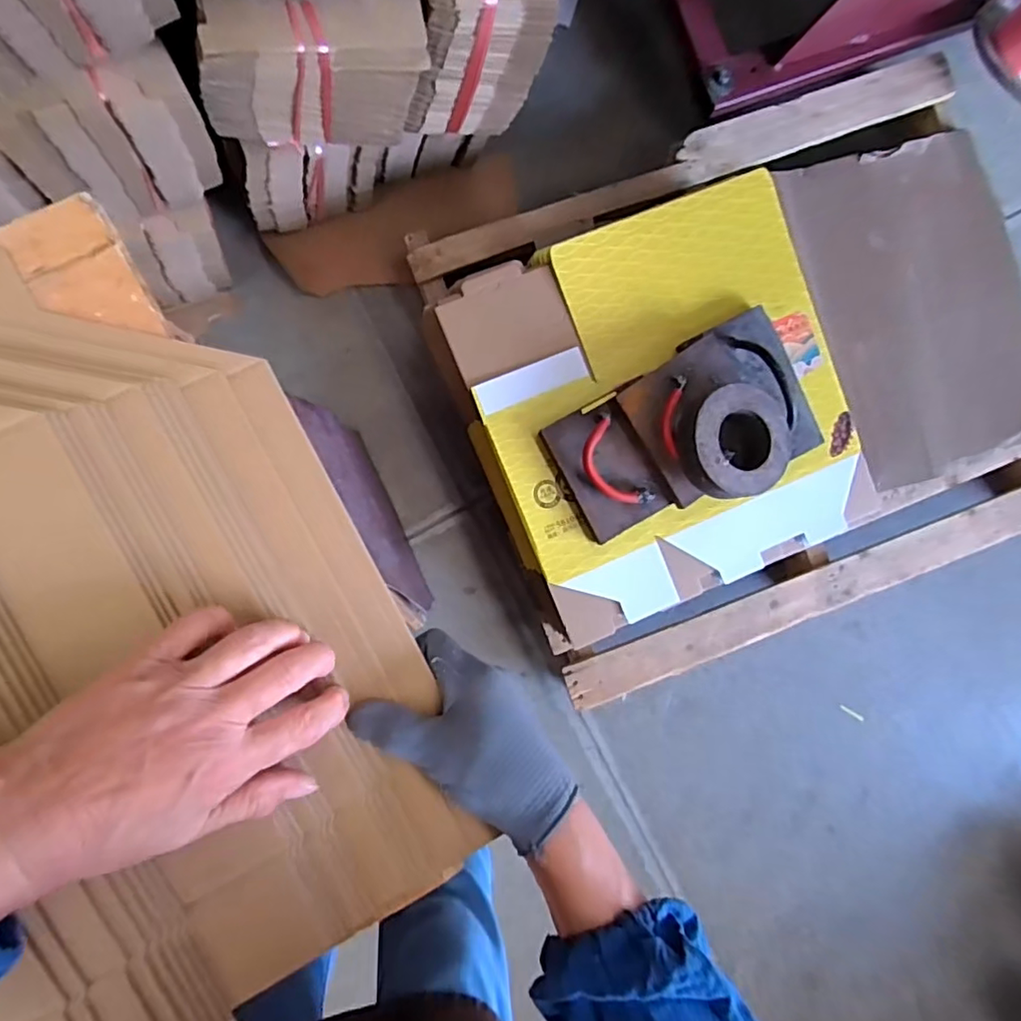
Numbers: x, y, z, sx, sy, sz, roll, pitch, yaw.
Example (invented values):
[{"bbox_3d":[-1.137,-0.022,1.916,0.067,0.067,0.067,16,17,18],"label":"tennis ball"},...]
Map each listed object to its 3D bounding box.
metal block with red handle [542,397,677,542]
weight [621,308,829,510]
[{"bbox_3d":[0.146,-0.062,0.868,0.126,0.064,0.190,-30,94,-6],"label":"metal block with red handle"},{"bbox_3d":[0.327,-0.147,0.854,0.269,0.114,0.234,-31,94,-6],"label":"weight"}]

